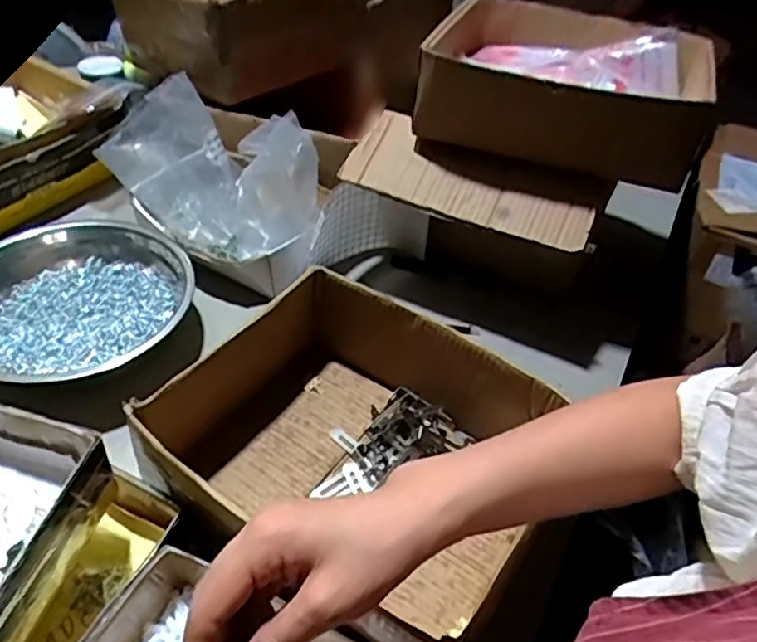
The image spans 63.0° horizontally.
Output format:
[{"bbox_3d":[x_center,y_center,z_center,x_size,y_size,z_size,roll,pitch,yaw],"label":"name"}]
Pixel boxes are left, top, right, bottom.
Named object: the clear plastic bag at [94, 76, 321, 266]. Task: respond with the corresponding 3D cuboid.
[{"bbox_3d":[-0.206,-0.192,0.785,0.264,0.164,0.131,26,47,19],"label":"clear plastic bag"}]

